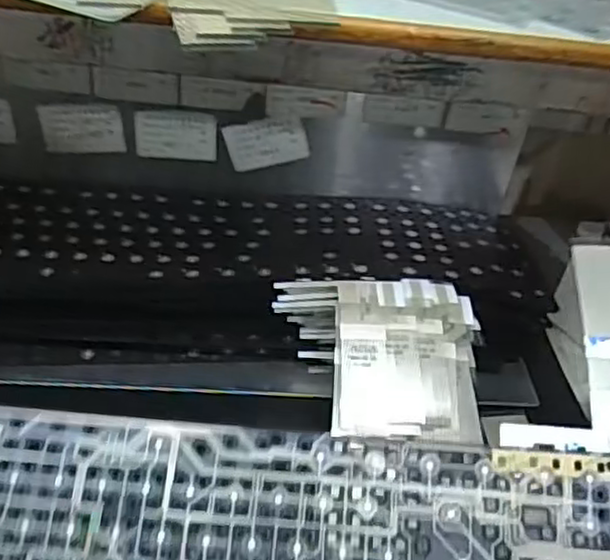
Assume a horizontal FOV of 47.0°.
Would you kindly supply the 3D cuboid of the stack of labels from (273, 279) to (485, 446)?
[{"bbox_3d":[0.044,0.048,0.426,0.126,0.048,0.105,5,38,-4],"label":"stack of labels"}]

